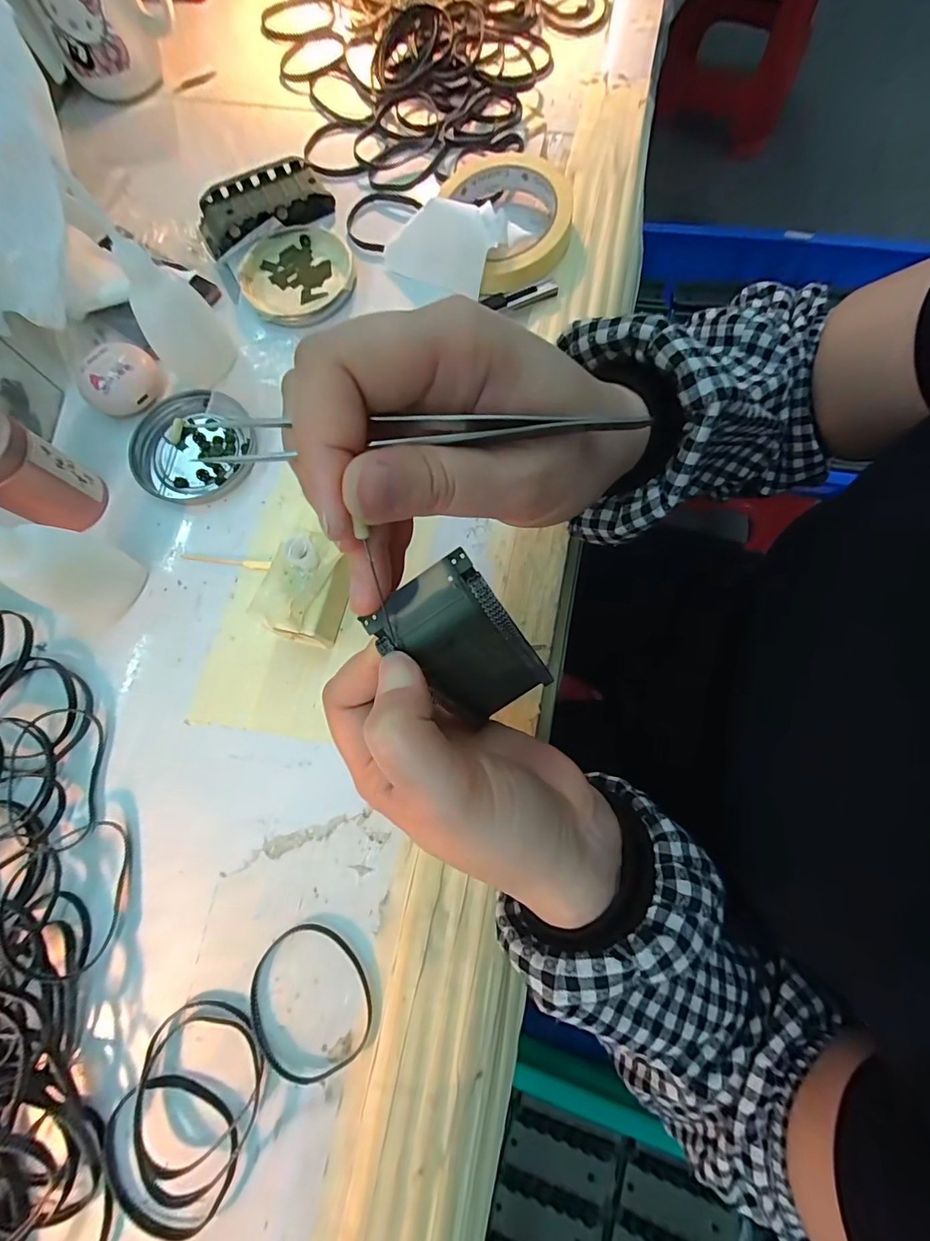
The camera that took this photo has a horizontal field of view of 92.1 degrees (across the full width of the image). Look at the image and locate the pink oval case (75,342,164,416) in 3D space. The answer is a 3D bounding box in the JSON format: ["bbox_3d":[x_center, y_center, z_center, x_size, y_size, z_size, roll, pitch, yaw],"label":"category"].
[{"bbox_3d":[-0.228,-0.159,0.298,0.043,0.021,0.049,40,80,10],"label":"pink oval case"}]

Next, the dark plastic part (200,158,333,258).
[{"bbox_3d":[-0.152,-0.309,0.336,0.097,0.015,0.053,-29,77,-5],"label":"dark plastic part"}]

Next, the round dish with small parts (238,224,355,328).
[{"bbox_3d":[-0.119,-0.247,0.322,0.078,0.010,0.075,0,76,1],"label":"round dish with small parts"}]

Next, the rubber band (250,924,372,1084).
[{"bbox_3d":[-0.077,0.187,0.220,0.058,0.005,0.064,-33,78,-6],"label":"rubber band"}]

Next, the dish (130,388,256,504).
[{"bbox_3d":[-0.179,-0.115,0.294,0.080,0.009,0.075,0,76,1],"label":"dish"}]

